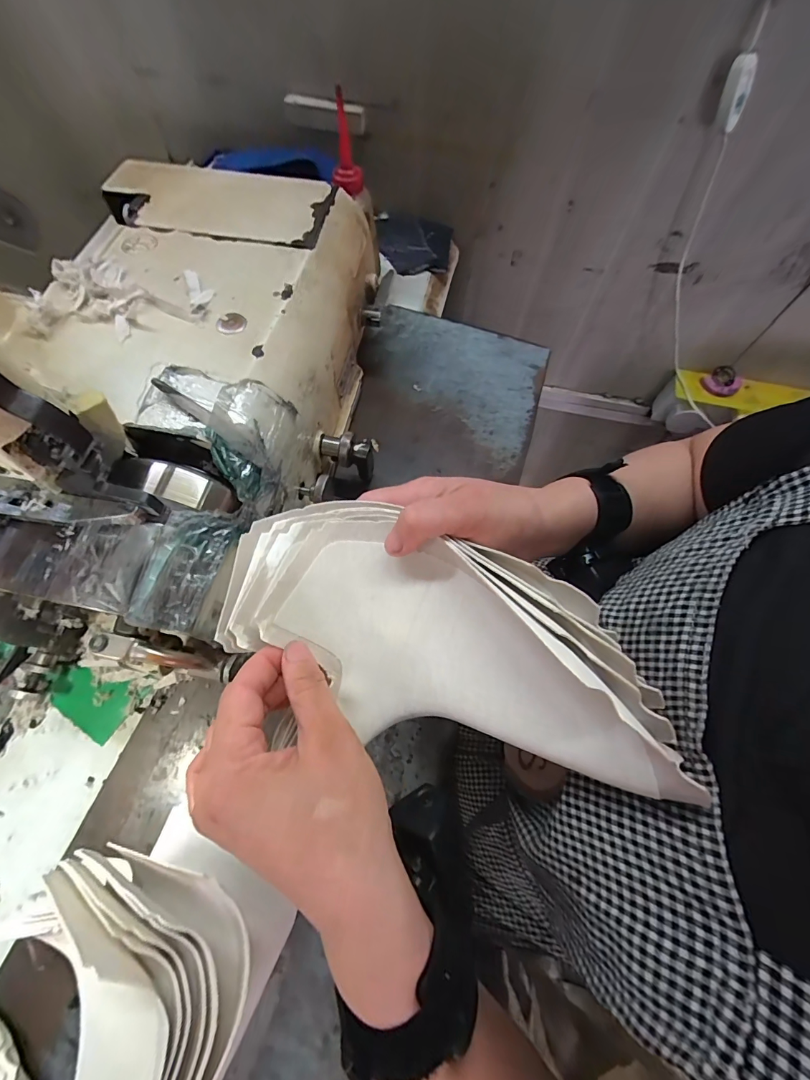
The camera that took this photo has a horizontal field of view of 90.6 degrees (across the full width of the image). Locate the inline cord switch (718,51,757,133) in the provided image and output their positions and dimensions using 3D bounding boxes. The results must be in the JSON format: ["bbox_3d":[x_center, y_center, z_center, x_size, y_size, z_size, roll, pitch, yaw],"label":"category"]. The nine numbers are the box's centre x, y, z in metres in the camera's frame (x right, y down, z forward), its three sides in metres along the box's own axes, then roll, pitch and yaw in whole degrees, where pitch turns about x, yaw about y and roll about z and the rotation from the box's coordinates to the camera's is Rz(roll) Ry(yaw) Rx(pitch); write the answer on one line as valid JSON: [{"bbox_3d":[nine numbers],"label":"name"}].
[{"bbox_3d":[0.333,-0.450,0.405,0.010,0.053,0.025,-29,48,-13],"label":"inline cord switch"}]

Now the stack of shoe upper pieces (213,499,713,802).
[{"bbox_3d":[0.011,0.050,0.214,0.225,0.056,0.102,18,66,23],"label":"stack of shoe upper pieces"}]

